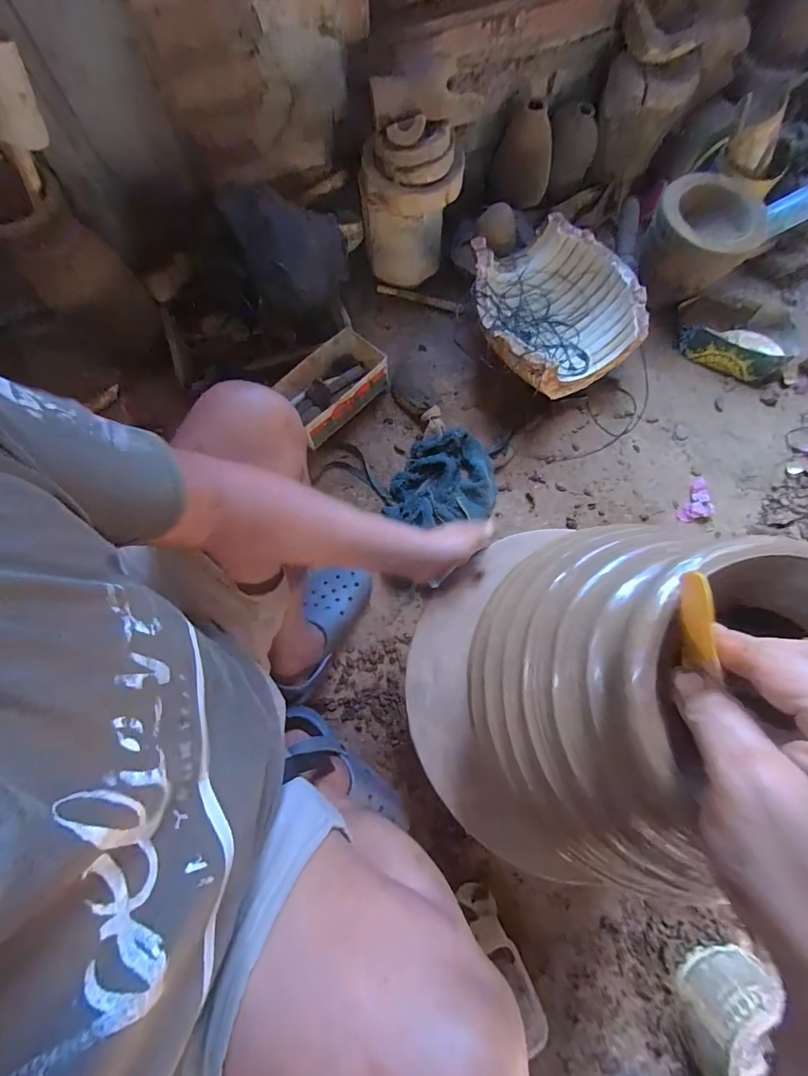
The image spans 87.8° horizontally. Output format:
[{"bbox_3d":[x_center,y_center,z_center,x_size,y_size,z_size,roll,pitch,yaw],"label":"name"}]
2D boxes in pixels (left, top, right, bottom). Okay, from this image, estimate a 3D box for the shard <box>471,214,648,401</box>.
[{"bbox_3d":[0.298,-0.472,0.909,0.320,0.169,0.342,0,74,-1],"label":"shard"}]

